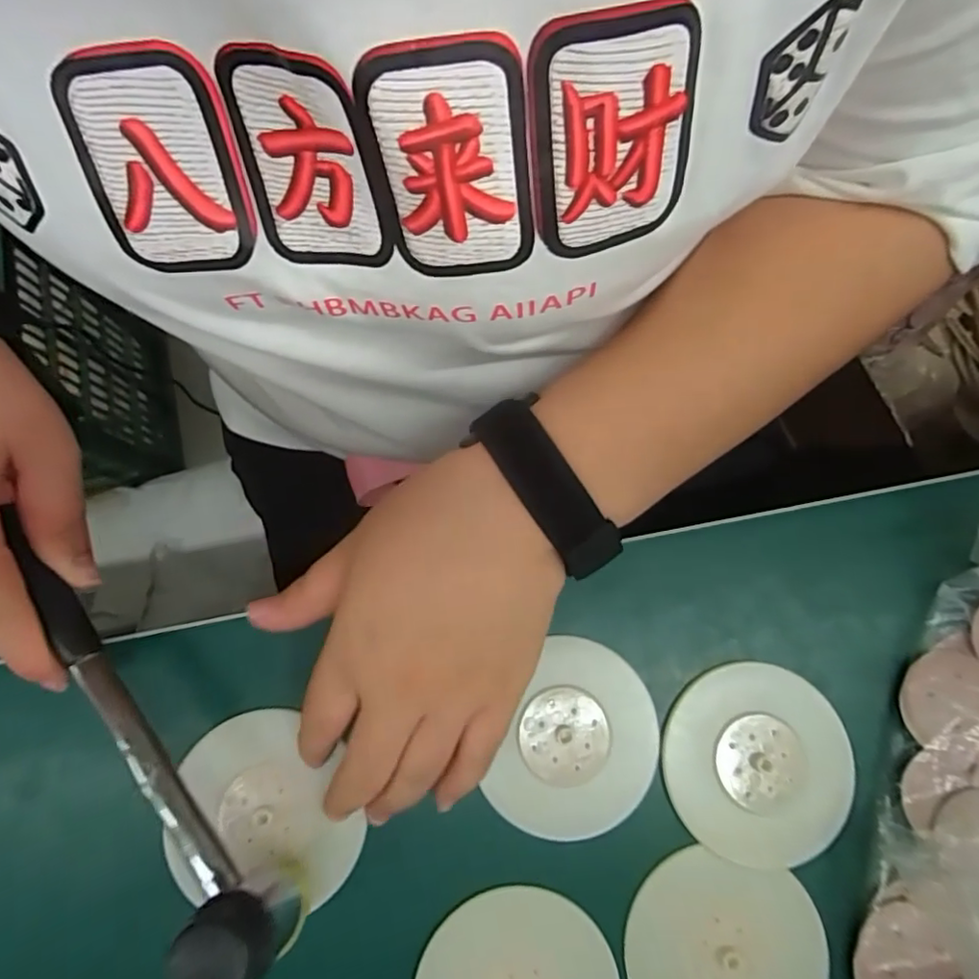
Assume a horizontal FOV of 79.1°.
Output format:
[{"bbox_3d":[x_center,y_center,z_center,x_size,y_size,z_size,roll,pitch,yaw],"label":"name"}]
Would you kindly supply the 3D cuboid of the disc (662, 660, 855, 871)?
[{"bbox_3d":[0.123,0.125,0.268,0.085,0.004,0.081,0,81,-3],"label":"disc"}]

